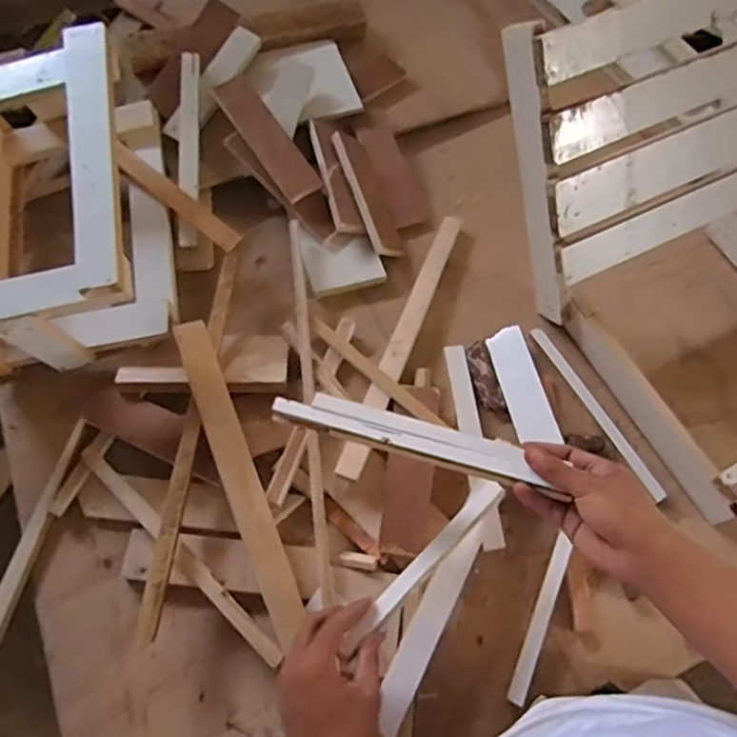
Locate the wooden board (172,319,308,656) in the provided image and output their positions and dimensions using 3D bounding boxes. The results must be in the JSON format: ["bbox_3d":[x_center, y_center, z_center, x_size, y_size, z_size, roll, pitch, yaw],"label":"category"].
[{"bbox_3d":[-0.143,0.106,0.656,0.037,0.013,0.353,-19,74,-13],"label":"wooden board"}]

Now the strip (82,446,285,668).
[{"bbox_3d":[-0.204,0.191,0.638,0.311,0.015,0.019,40,69,17],"label":"strip"}]

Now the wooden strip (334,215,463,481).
[{"bbox_3d":[0.049,-0.047,0.766,0.031,0.017,0.406,20,65,8],"label":"wooden strip"}]

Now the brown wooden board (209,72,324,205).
[{"bbox_3d":[-0.138,-0.317,0.830,0.055,0.017,0.187,-35,93,-8],"label":"brown wooden board"}]

